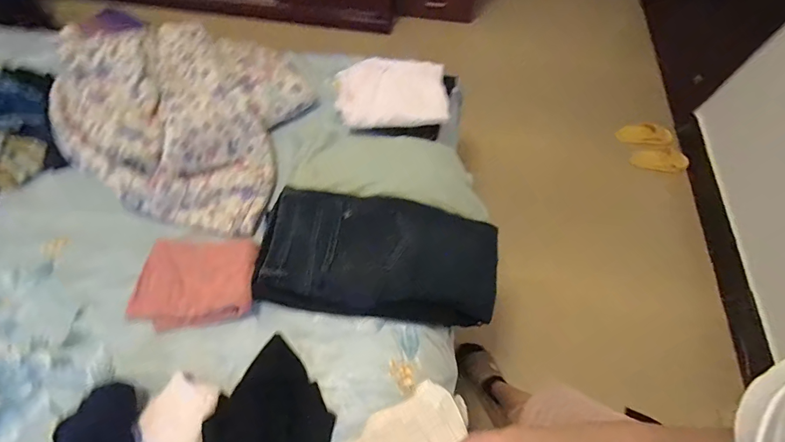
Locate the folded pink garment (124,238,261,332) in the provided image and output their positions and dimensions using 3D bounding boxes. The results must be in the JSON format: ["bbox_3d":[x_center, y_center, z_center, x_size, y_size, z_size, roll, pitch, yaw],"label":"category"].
[{"bbox_3d":[-0.417,0.129,0.838,0.255,0.034,0.179,-1,76,12],"label":"folded pink garment"}]

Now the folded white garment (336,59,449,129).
[{"bbox_3d":[-0.004,-0.329,1.013,0.274,0.081,0.165,1,63,-2],"label":"folded white garment"}]

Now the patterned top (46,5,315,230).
[{"bbox_3d":[-0.579,-0.288,0.992,0.662,0.142,0.506,15,64,5],"label":"patterned top"}]

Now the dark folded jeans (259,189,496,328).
[{"bbox_3d":[-0.021,0.078,0.867,0.506,0.096,0.238,7,63,1],"label":"dark folded jeans"}]

